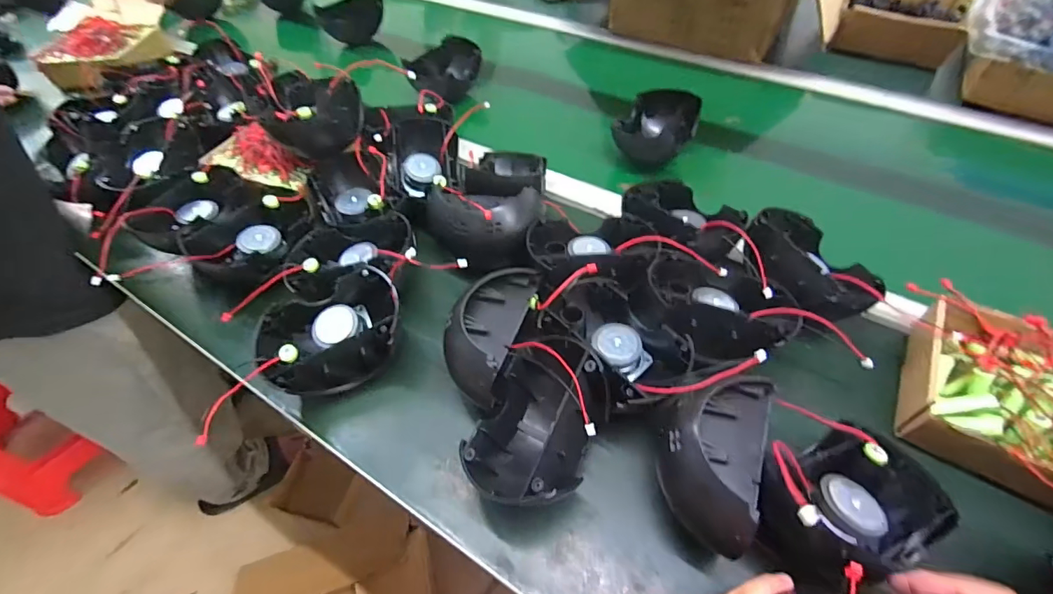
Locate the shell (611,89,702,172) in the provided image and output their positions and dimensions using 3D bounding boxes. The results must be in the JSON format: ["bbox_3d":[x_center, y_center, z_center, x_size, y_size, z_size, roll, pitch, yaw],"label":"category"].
[{"bbox_3d":[0.175,-0.228,0.633,0.095,0.056,0.109,20,55,18],"label":"shell"}]

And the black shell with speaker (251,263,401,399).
[{"bbox_3d":[-0.180,0.036,0.449,0.133,0.079,0.091,-18,53,-11],"label":"black shell with speaker"}]

